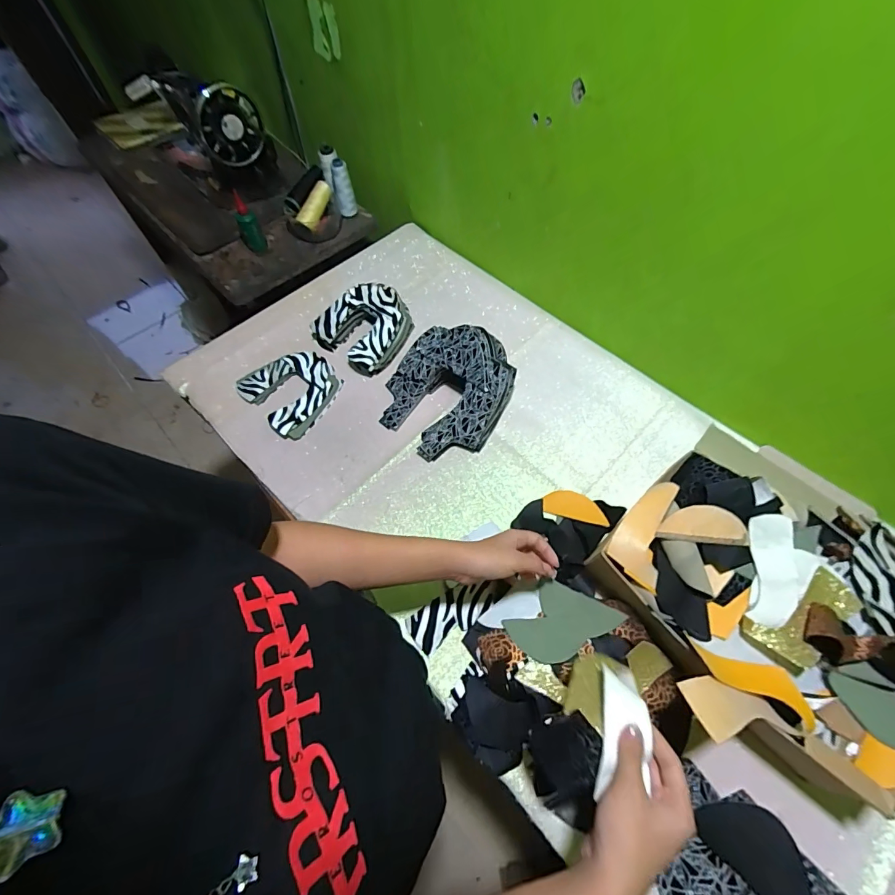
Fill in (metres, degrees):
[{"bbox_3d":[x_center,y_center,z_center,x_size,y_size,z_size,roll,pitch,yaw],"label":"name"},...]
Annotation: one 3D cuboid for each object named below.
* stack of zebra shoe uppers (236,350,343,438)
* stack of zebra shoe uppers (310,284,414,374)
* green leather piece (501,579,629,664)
[{"bbox_3d":[-0.268,-0.105,0.713,0.163,0.017,0.148,41,69,20],"label":"stack of zebra shoe uppers"},{"bbox_3d":[-0.152,-0.237,0.754,0.167,0.060,0.162,35,67,18],"label":"stack of zebra shoe uppers"},{"bbox_3d":[0.141,0.216,0.511,0.124,0.007,0.084,-34,55,-5],"label":"green leather piece"}]

